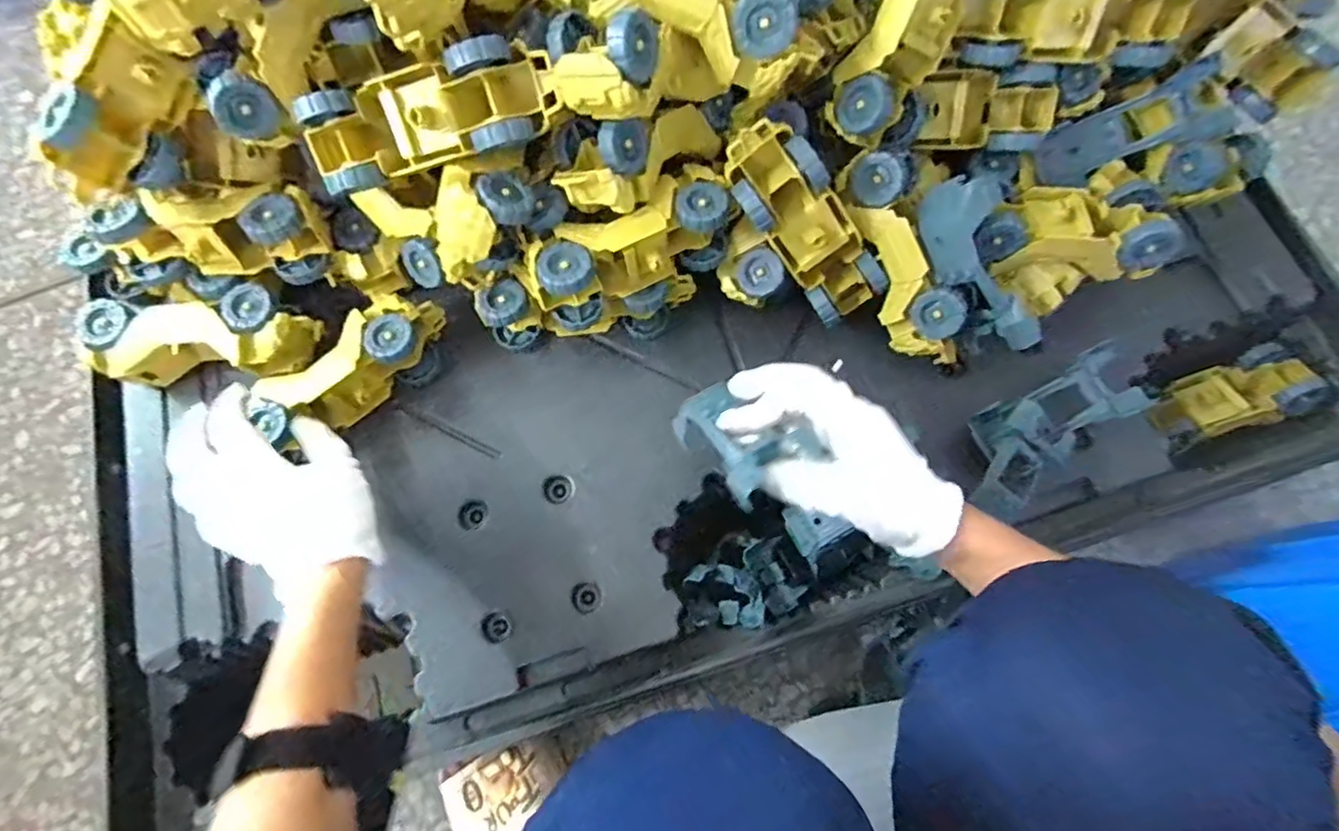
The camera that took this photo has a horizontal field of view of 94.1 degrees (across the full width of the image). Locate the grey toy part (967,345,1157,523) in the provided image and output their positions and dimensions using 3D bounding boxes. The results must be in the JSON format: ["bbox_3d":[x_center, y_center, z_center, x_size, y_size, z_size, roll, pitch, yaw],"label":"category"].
[{"bbox_3d":[0.312,0.005,0.511,0.168,0.036,0.075,-36,76,-10],"label":"grey toy part"}]

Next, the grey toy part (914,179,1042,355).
[{"bbox_3d":[0.242,-0.112,0.480,0.049,0.045,0.142,-33,100,-9],"label":"grey toy part"}]

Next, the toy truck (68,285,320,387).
[{"bbox_3d":[-0.388,-0.064,0.523,0.169,0.053,0.063,-6,73,-1],"label":"toy truck"}]

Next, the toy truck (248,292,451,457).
[{"bbox_3d":[-0.252,-0.038,0.502,0.156,0.067,0.053,-35,75,-19],"label":"toy truck"}]

